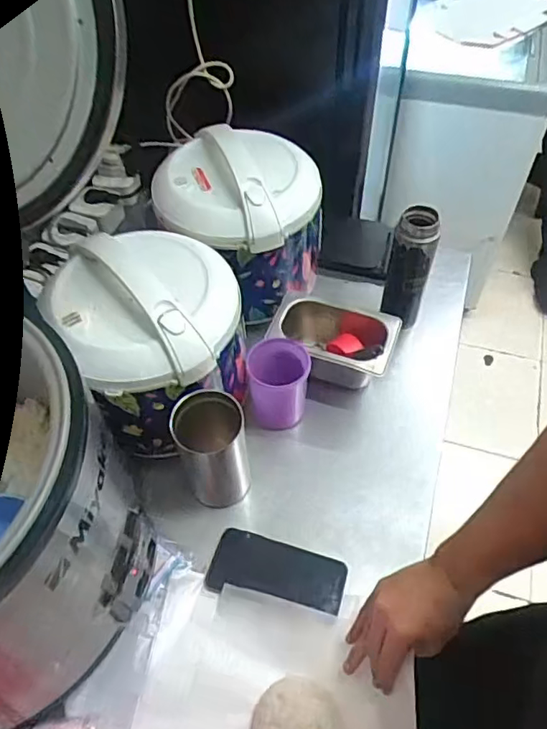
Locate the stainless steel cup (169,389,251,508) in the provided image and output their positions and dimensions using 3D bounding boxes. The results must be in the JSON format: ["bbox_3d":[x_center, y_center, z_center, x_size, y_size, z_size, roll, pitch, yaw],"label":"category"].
[{"bbox_3d":[-0.076,0.110,0.717,0.083,0.165,0.087,0,53,1],"label":"stainless steel cup"}]

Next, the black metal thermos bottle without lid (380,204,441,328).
[{"bbox_3d":[0.210,-0.146,0.863,0.063,0.199,0.056,17,56,13],"label":"black metal thermos bottle without lid"}]

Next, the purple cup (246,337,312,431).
[{"bbox_3d":[0.007,0.029,0.802,0.083,0.117,0.078,0,53,1],"label":"purple cup"}]

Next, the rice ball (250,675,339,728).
[{"bbox_3d":[0.020,0.375,0.584,0.095,0.043,0.081,-27,58,-18],"label":"rice ball"}]

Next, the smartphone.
[{"bbox_3d":[0.005,0.257,0.695,0.165,0.004,0.075,12,55,9],"label":"smartphone"}]

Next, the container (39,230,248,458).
[{"bbox_3d":[-0.158,-0.033,0.741,0.207,0.219,0.217,0,53,1],"label":"container"}]

